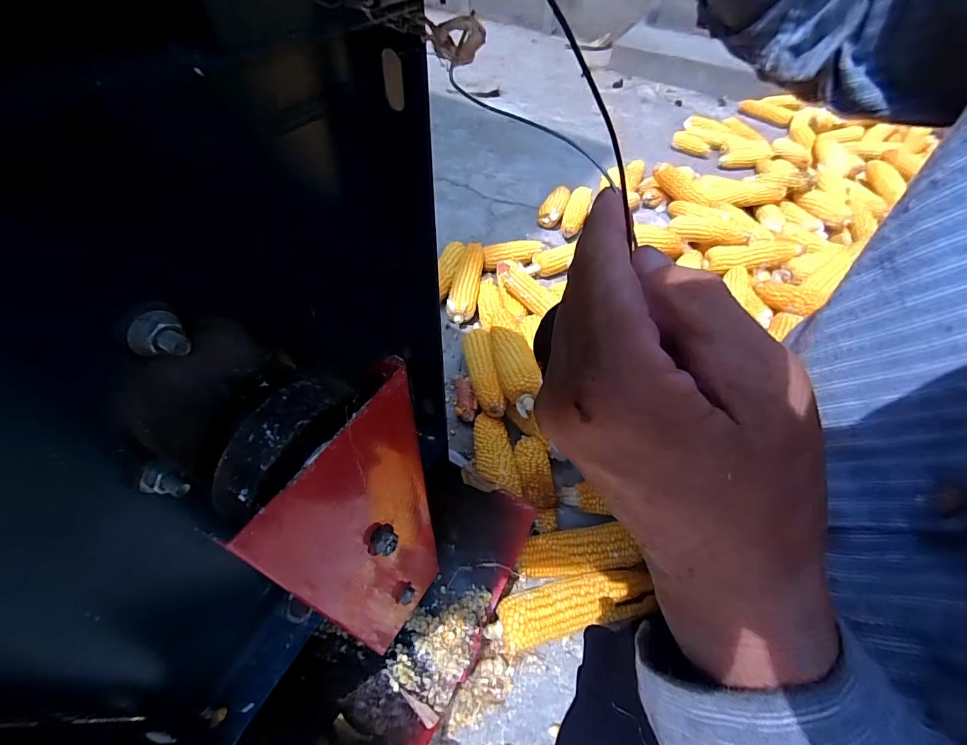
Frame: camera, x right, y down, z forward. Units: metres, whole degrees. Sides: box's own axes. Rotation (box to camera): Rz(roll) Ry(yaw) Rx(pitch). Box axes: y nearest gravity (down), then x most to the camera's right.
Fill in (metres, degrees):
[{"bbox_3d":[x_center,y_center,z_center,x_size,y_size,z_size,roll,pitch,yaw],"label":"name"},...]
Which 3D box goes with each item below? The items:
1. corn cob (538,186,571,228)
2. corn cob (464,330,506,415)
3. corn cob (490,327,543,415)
[{"bbox_3d":[0.188,-0.436,1.097,0.064,0.058,0.143,18,54,10],"label":"corn cob"},{"bbox_3d":[-0.003,-0.009,0.695,0.046,0.046,0.194,-5,53,-7],"label":"corn cob"},{"bbox_3d":[0.049,-0.012,0.651,0.055,0.046,0.178,-6,53,-7],"label":"corn cob"}]

